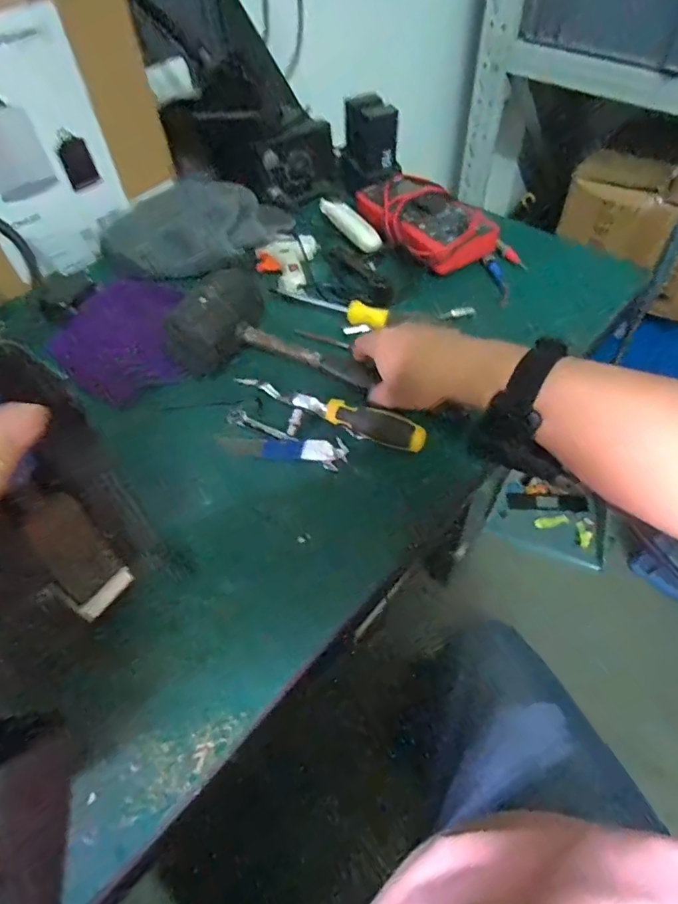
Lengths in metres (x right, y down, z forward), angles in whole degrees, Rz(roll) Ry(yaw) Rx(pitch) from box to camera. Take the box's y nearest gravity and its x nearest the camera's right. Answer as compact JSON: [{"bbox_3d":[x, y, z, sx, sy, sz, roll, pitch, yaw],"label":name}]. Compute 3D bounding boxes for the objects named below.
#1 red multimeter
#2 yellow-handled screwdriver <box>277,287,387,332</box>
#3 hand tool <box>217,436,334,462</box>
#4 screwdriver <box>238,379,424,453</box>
[{"bbox_3d":[0.097,-0.281,0.628,0.096,0.043,0.206,-24,56,-15],"label":"red multimeter"},{"bbox_3d":[-0.007,-0.156,0.548,0.127,0.019,0.022,28,59,21],"label":"yellow-handled screwdriver"},{"bbox_3d":[-0.055,-0.005,0.457,0.104,0.006,0.022,6,53,7],"label":"hand tool"},{"bbox_3d":[-0.015,-0.041,0.469,0.191,0.028,0.024,23,57,18],"label":"screwdriver"}]

